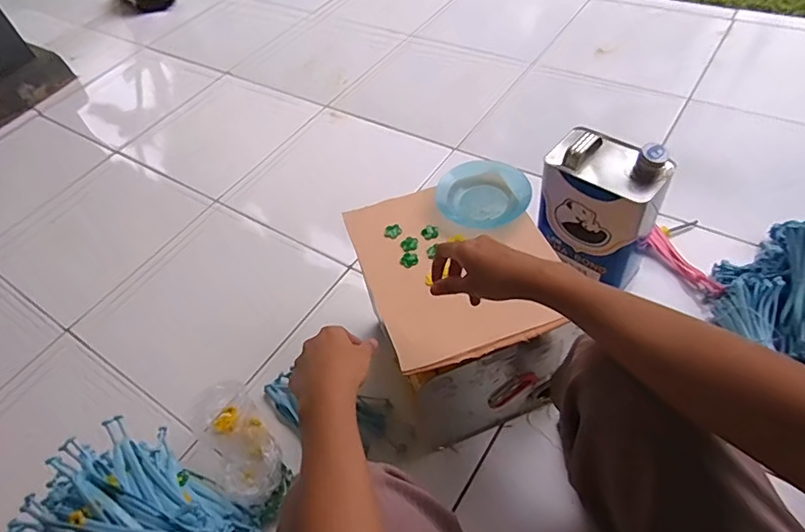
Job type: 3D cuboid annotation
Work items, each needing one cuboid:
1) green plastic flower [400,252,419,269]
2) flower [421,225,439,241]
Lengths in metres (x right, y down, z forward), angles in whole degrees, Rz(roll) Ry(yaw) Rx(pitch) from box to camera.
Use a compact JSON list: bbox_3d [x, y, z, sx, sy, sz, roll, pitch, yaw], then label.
[{"bbox_3d":[0.009,-0.008,0.694,0.024,0.004,0.024,-5,52,7],"label":"green plastic flower"},{"bbox_3d":[0.038,-0.047,0.715,0.023,0.005,0.025,-5,52,7],"label":"flower"}]

